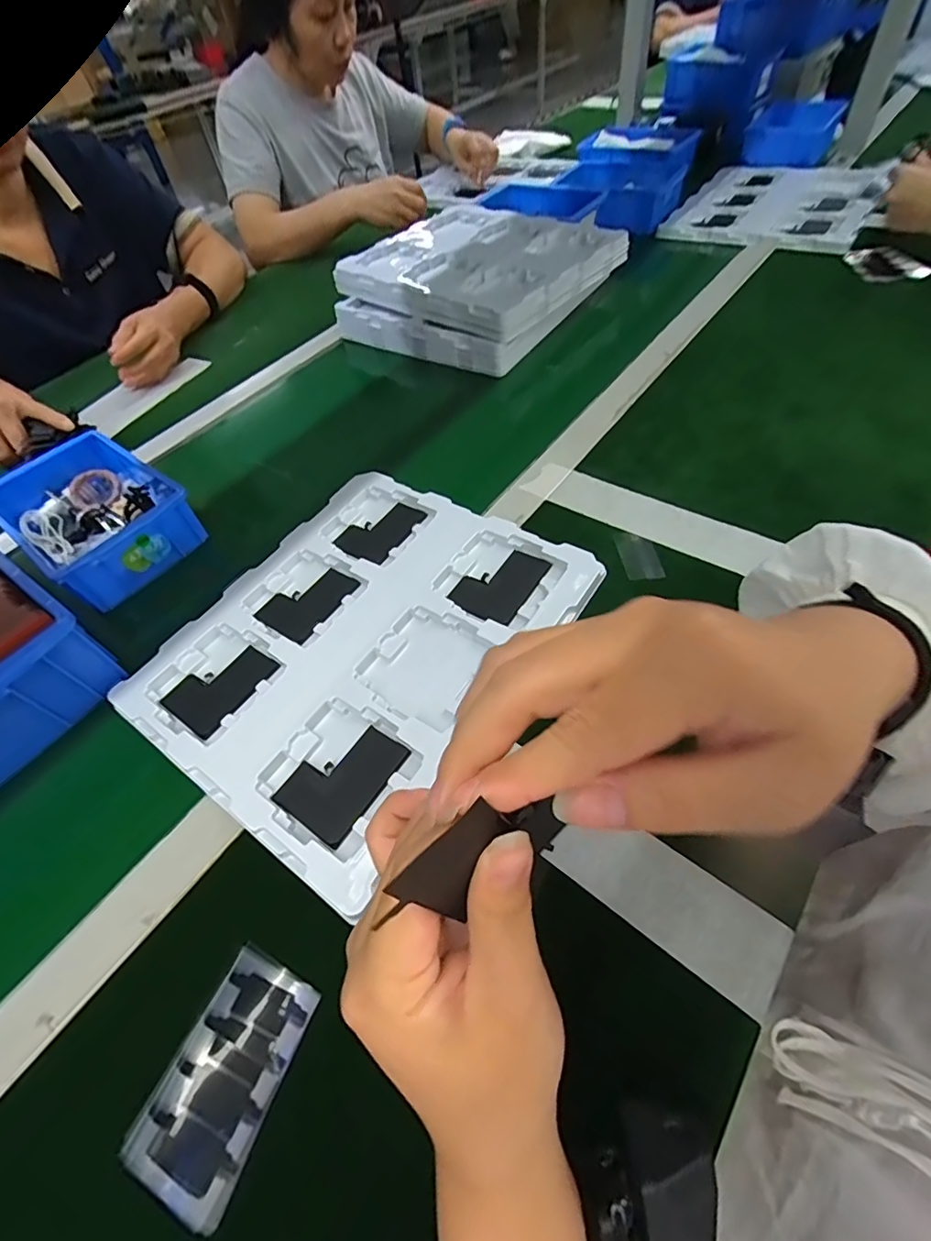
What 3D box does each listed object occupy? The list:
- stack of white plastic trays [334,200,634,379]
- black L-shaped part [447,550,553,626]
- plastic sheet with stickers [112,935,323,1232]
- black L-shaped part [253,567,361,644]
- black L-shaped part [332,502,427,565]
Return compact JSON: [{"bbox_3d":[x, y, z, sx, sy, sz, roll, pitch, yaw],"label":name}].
[{"bbox_3d":[0.017,-0.483,0.735,0.332,0.081,0.311,27,62,25],"label":"stack of white plastic trays"},{"bbox_3d":[0.030,-0.032,0.442,0.058,0.007,0.080,29,62,25],"label":"black L-shaped part"},{"bbox_3d":[-0.126,0.238,0.271,0.061,0.006,0.099,18,58,20],"label":"plastic sheet with stickers"},{"bbox_3d":[-0.142,-0.018,0.460,0.065,0.007,0.077,25,61,24],"label":"black L-shaped part"},{"bbox_3d":[-0.083,-0.088,0.501,0.062,0.008,0.080,29,62,26],"label":"black L-shaped part"}]

